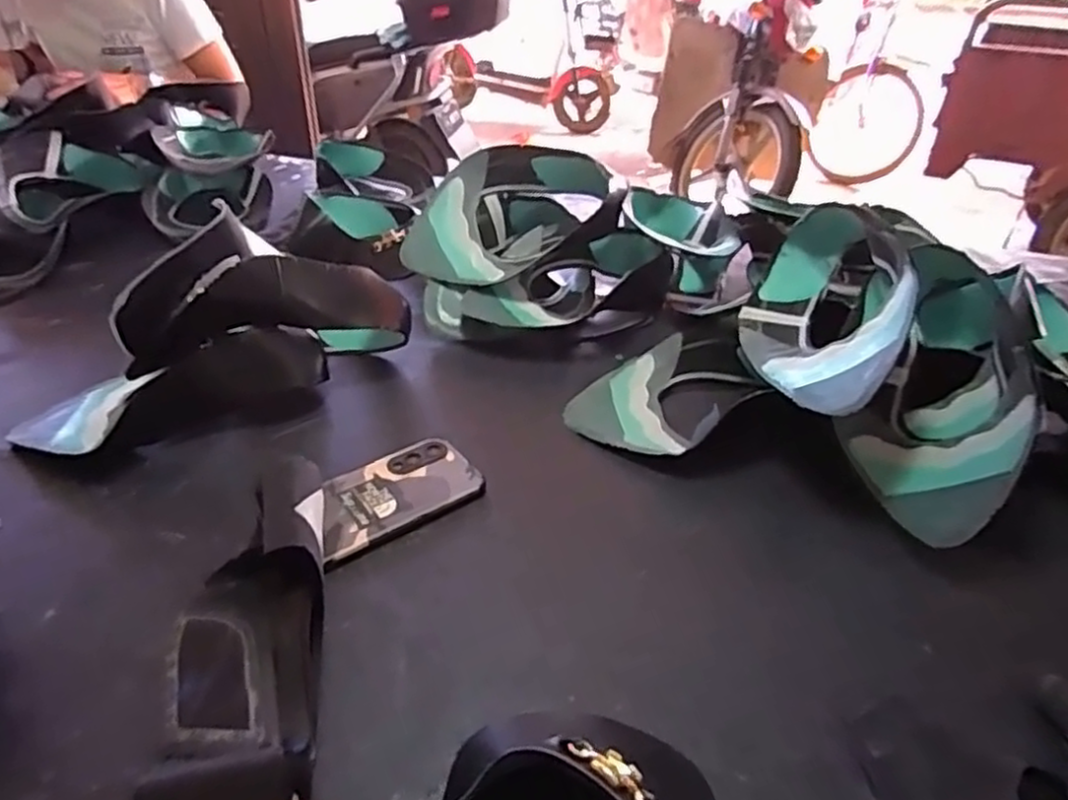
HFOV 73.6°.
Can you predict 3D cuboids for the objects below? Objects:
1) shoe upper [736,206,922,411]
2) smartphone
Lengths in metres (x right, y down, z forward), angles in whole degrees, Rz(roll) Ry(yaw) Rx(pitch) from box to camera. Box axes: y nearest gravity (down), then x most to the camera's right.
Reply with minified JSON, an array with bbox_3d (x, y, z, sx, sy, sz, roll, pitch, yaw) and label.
[{"bbox_3d":[0.263,-0.083,0.640,0.080,0.155,0.252,37,22,-10],"label":"shoe upper"},{"bbox_3d":[-0.112,0.076,0.564,0.137,0.014,0.079,-22,41,-30],"label":"smartphone"}]

